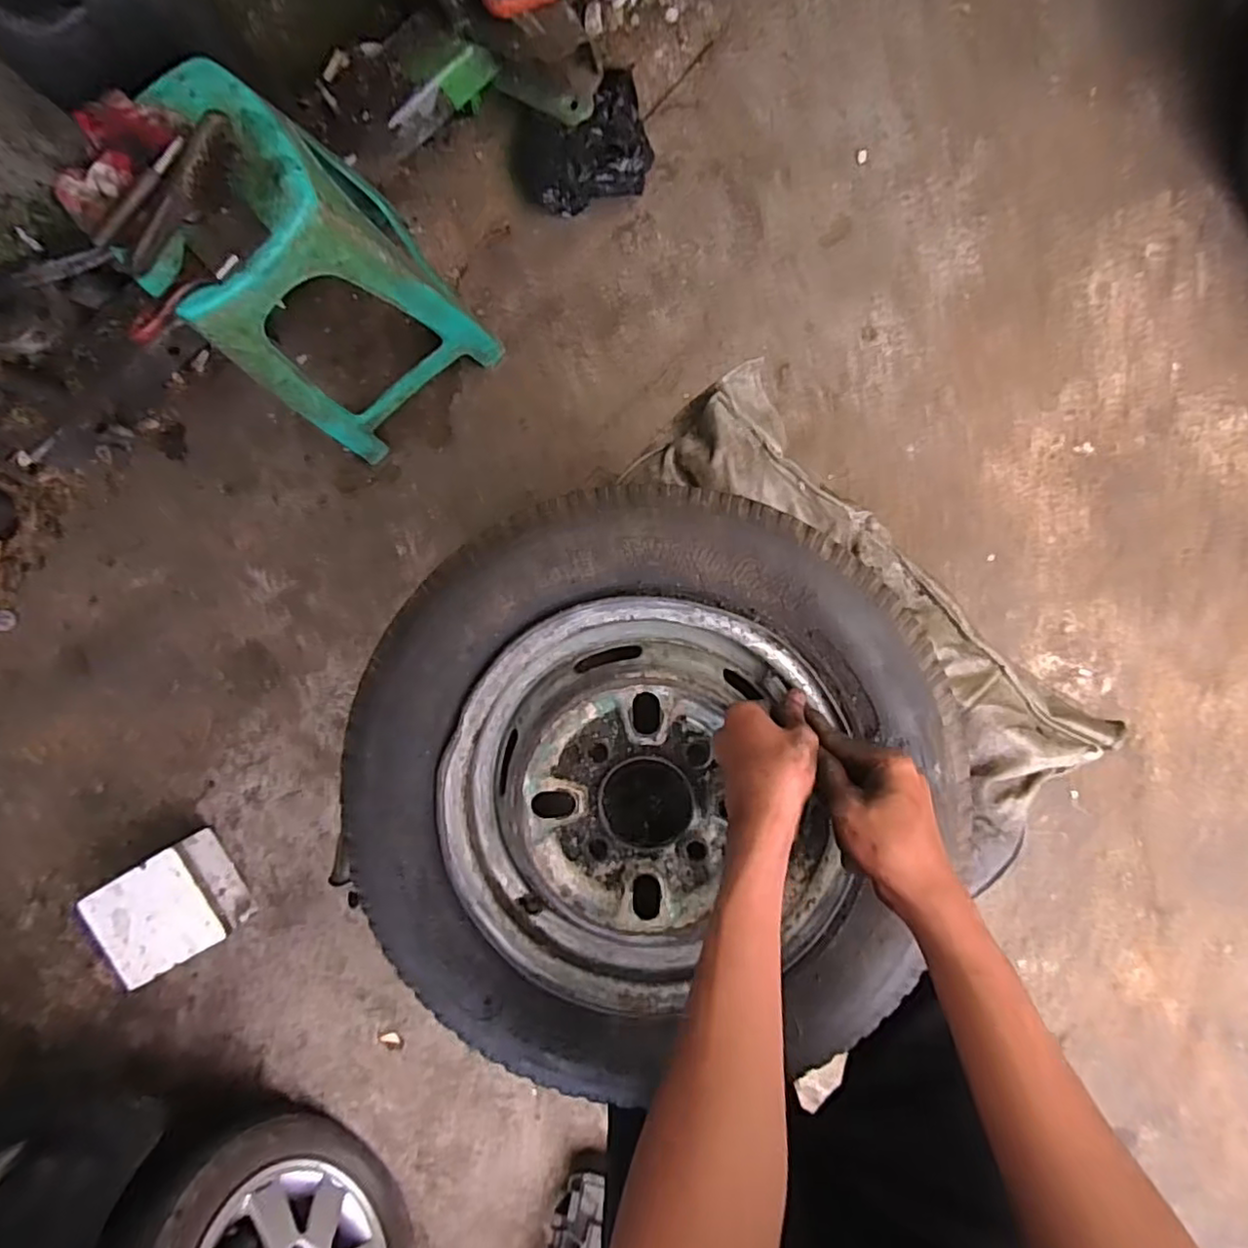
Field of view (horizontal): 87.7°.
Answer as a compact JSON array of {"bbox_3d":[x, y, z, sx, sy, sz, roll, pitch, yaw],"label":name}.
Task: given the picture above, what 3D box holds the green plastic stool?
[{"bbox_3d":[-0.448,-0.488,0.951,0.299,0.466,0.280,-39,89,7],"label":"green plastic stool"}]

